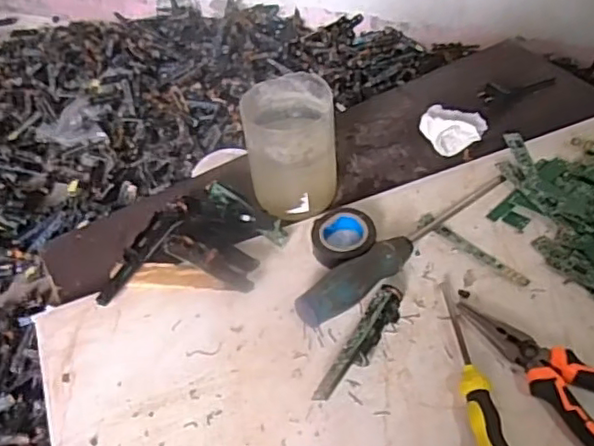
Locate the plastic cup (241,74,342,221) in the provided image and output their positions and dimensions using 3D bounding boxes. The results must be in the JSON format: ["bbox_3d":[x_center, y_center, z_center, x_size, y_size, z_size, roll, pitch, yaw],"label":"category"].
[{"bbox_3d":[-0.004,-0.062,0.524,0.074,0.095,0.082,-8,45,-1],"label":"plastic cup"}]

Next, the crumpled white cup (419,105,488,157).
[{"bbox_3d":[0.153,-0.097,0.609,0.059,0.021,0.066,18,50,23],"label":"crumpled white cup"}]

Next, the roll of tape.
[{"bbox_3d":[0.038,0.011,0.504,0.050,0.017,0.050,-3,45,3],"label":"roll of tape"}]

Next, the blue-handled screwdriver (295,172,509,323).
[{"bbox_3d":[0.093,0.013,0.491,0.227,0.034,0.023,-33,51,-24],"label":"blue-handled screwdriver"}]

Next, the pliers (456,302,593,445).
[{"bbox_3d":[0.172,0.107,0.407,0.153,0.013,0.054,32,57,32],"label":"pliers"}]

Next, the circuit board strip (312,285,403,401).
[{"bbox_3d":[0.044,0.085,0.433,0.018,0.020,0.107,22,52,25],"label":"circuit board strip"}]

